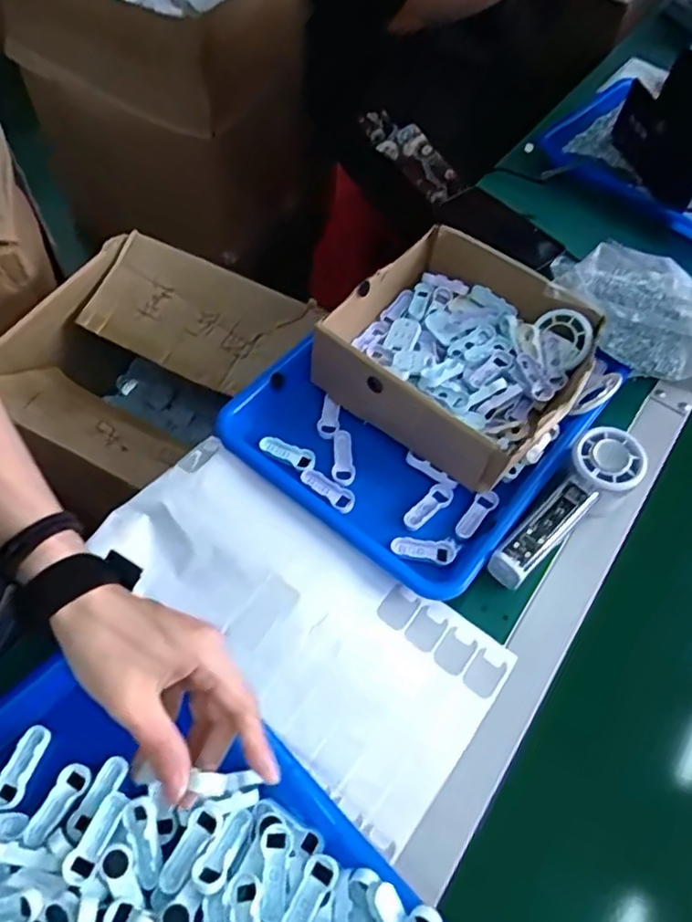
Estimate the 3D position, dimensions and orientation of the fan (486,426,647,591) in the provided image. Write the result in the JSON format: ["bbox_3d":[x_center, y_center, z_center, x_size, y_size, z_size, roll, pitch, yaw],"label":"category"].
[{"bbox_3d":[0.177,0.037,0.504,0.056,0.048,0.150,39,63,19],"label":"fan"}]

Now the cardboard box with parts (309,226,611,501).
[{"bbox_3d":[0.102,-0.097,0.571,0.210,0.075,0.201,35,62,17],"label":"cardboard box with parts"}]

